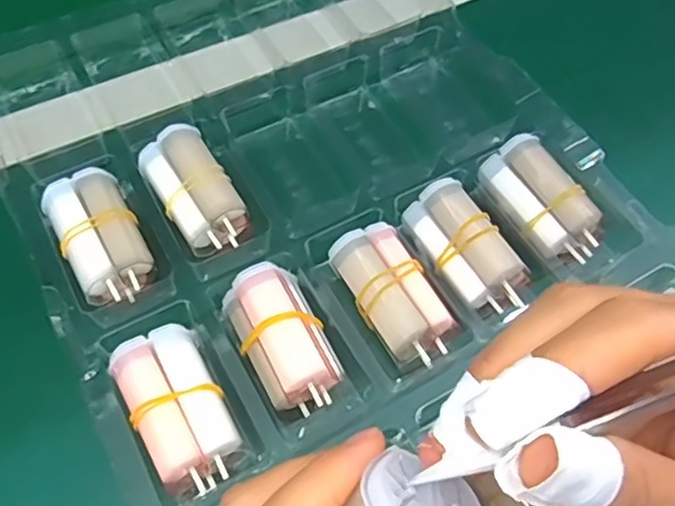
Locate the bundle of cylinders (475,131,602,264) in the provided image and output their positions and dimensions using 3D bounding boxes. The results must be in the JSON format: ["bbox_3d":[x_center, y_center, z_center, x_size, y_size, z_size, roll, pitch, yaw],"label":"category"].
[{"bbox_3d":[0.106,-0.029,0.325,0.035,0.019,0.068,-27,63,-16],"label":"bundle of cylinders"}]

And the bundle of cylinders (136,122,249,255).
[{"bbox_3d":[-0.074,-0.030,0.333,0.035,0.034,0.066,-30,64,-17],"label":"bundle of cylinders"}]

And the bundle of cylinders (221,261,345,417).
[{"bbox_3d":[-0.025,0.041,0.292,0.037,0.033,0.067,-29,64,-17],"label":"bundle of cylinders"}]

